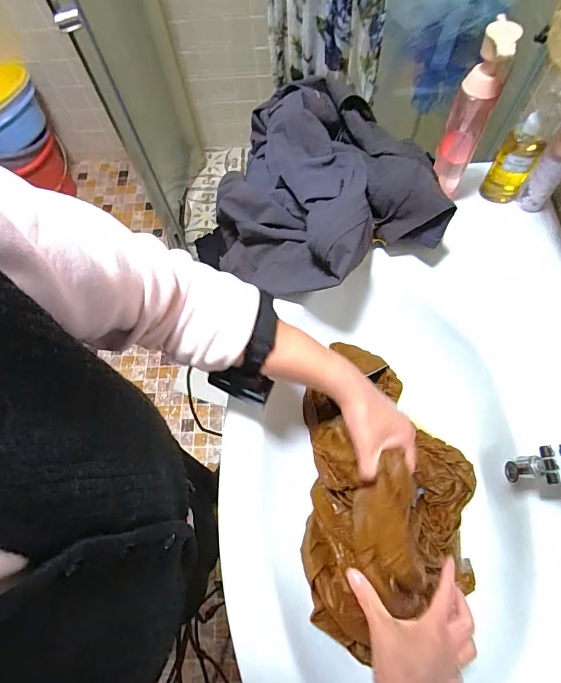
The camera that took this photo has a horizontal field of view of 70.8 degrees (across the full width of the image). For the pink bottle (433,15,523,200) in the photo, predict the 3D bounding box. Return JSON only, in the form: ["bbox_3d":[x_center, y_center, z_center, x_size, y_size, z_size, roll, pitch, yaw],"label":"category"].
[{"bbox_3d":[0.257,-0.303,0.544,0.052,0.221,0.058,22,70,12],"label":"pink bottle"}]

